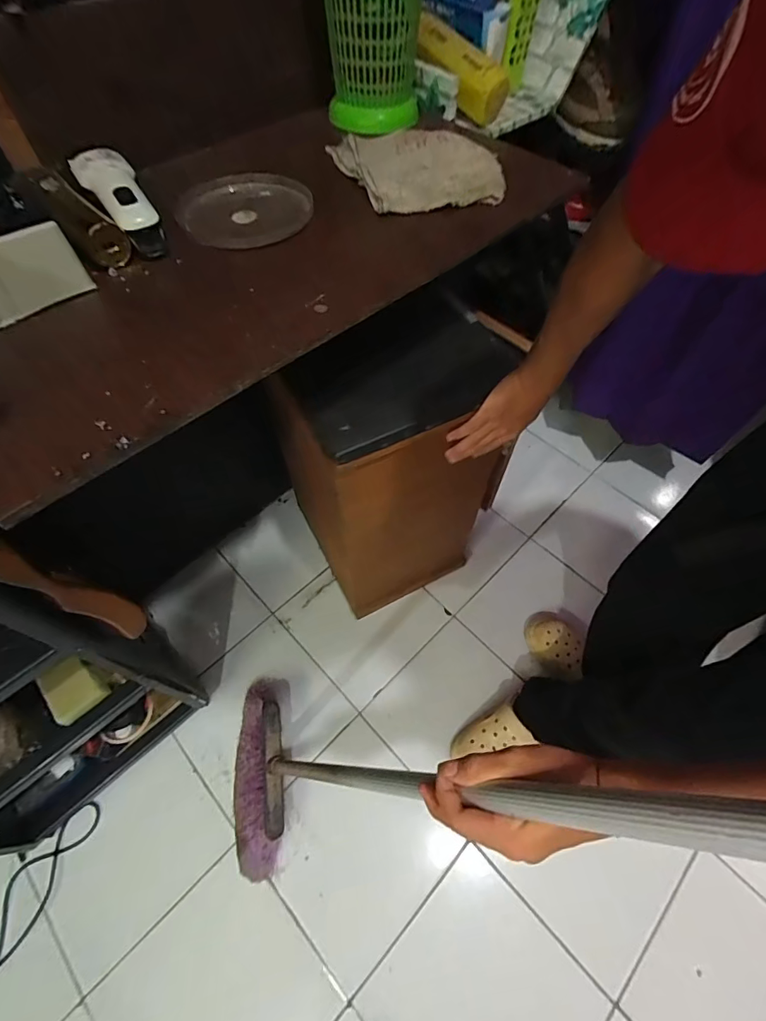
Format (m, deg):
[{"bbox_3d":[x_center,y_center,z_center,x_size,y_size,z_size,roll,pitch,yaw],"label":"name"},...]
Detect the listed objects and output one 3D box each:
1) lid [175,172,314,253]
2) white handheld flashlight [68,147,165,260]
[{"bbox_3d":[-0.141,-0.309,0.463,0.131,0.015,0.138,0,58,0],"label":"lid"},{"bbox_3d":[-0.252,-0.302,0.433,0.054,0.039,0.153,-29,63,-17],"label":"white handheld flashlight"}]

